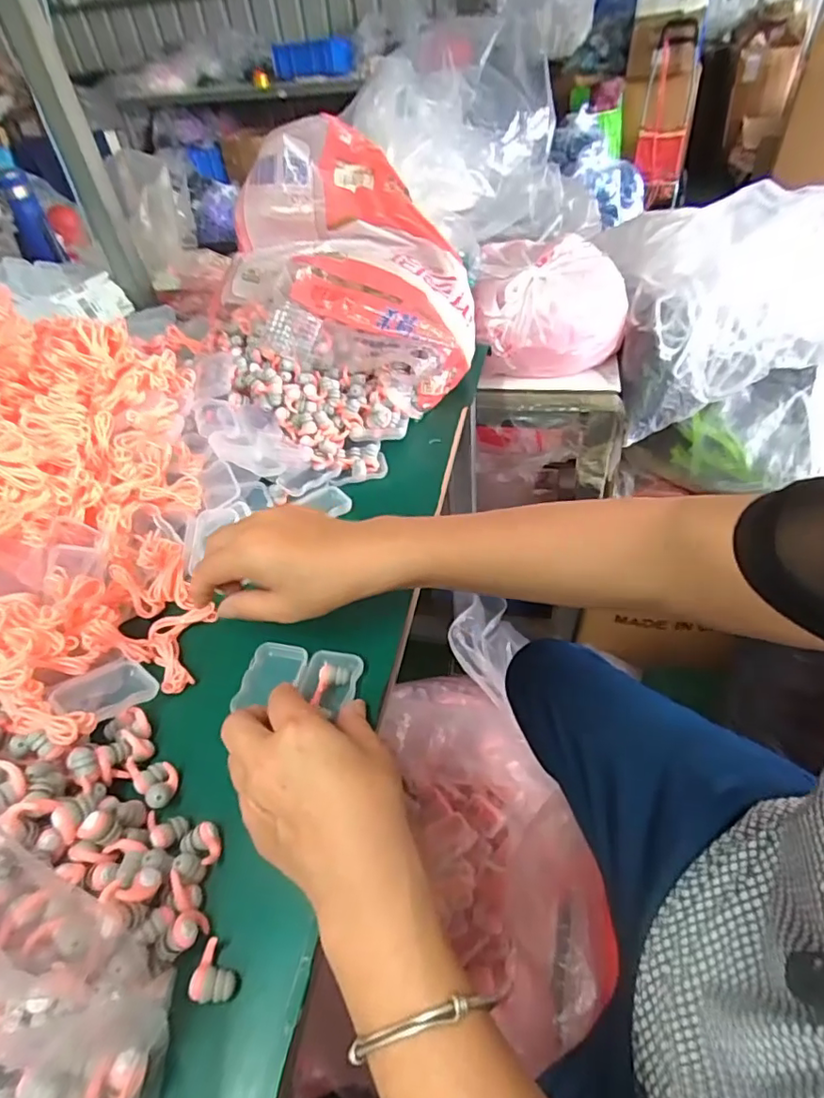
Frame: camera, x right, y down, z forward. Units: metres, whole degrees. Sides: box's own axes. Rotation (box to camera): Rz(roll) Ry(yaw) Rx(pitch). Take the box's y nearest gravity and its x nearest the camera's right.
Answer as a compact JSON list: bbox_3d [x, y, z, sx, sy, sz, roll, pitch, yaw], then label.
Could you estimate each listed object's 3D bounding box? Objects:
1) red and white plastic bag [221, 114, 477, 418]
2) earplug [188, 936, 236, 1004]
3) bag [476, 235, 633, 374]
[{"bbox_3d":[-0.071,-0.296,0.591,0.270,0.193,0.239,10,47,16],"label":"red and white plastic bag"},{"bbox_3d":[-0.090,0.198,0.258,0.018,0.014,0.023,8,47,14],"label":"earplug"},{"bbox_3d":[0.189,-0.338,0.762,0.198,0.119,0.188,4,46,11],"label":"bag"}]

